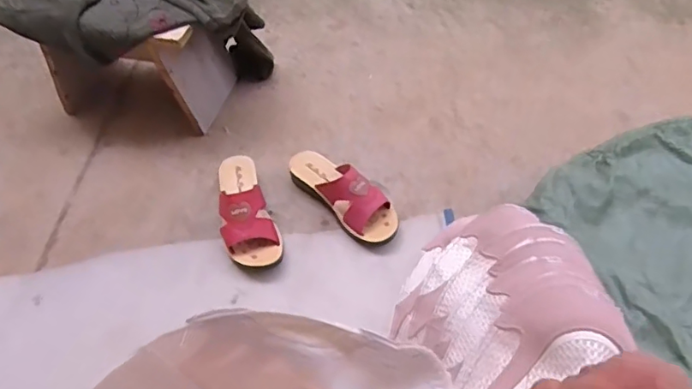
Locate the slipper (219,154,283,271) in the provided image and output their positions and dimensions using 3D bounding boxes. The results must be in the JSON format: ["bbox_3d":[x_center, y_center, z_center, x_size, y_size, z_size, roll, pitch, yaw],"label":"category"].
[{"bbox_3d":[-0.172,0.018,0.938,0.086,0.076,0.221,-16,54,-10],"label":"slipper"}]

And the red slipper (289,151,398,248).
[{"bbox_3d":[-0.004,-0.008,0.955,0.080,0.080,0.224,-39,60,-24],"label":"red slipper"}]

